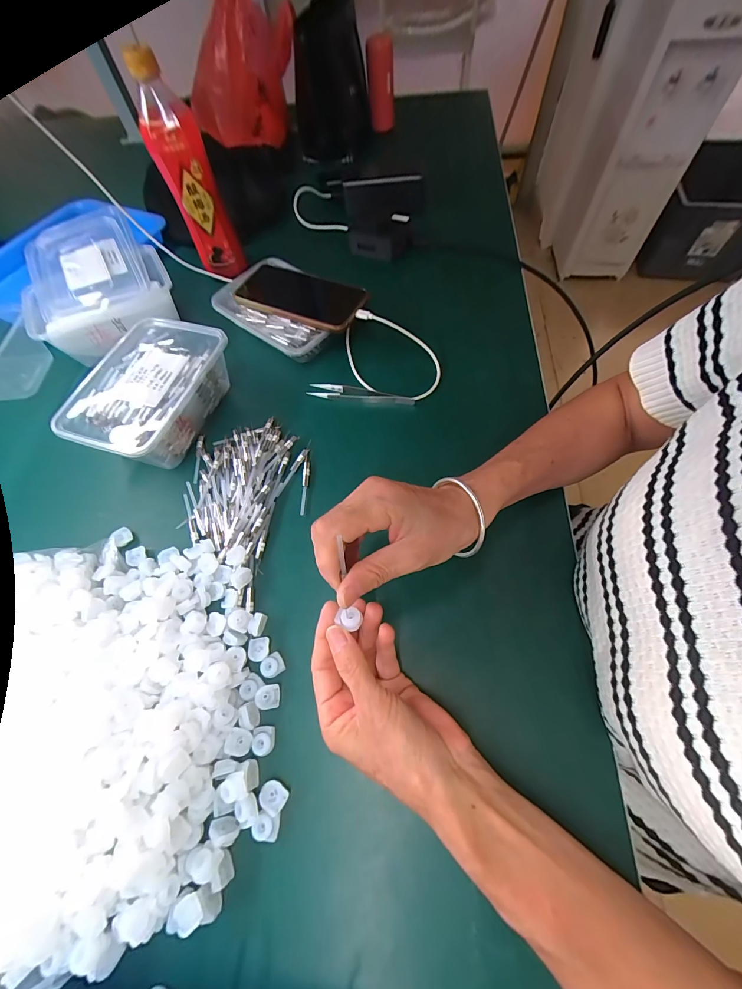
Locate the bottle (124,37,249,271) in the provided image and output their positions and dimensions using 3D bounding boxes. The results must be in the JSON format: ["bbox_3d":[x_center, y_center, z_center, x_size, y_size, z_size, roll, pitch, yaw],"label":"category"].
[{"bbox_3d":[-0.224,-0.395,0.434,0.060,0.189,0.056,-28,65,-11],"label":"bottle"}]

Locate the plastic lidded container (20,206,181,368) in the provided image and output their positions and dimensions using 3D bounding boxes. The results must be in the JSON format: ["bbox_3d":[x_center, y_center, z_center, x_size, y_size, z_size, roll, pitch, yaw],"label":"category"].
[{"bbox_3d":[-0.364,-0.284,0.469,0.168,0.064,0.210,-28,65,-11],"label":"plastic lidded container"}]

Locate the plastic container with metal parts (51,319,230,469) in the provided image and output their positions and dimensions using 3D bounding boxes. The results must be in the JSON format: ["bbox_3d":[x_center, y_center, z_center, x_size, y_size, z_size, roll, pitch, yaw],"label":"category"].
[{"bbox_3d":[-0.237,-0.108,0.389,0.120,0.059,0.167,17,65,11],"label":"plastic container with metal parts"}]

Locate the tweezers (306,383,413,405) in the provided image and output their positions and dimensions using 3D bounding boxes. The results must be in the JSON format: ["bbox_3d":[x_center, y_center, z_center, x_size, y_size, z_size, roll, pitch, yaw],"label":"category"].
[{"bbox_3d":[-0.013,-0.115,0.407,0.123,0.014,0.018,13,64,9],"label":"tweezers"}]

